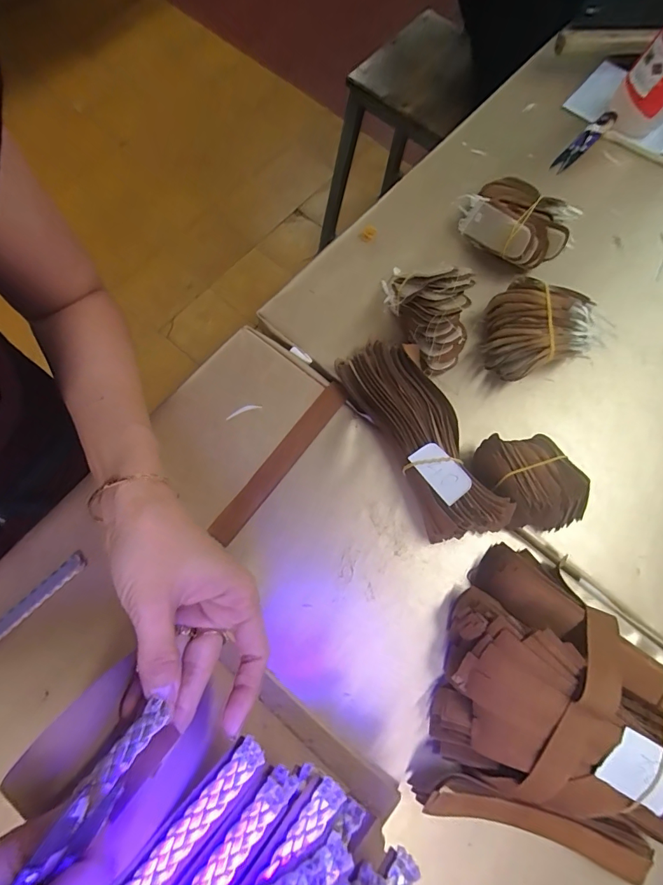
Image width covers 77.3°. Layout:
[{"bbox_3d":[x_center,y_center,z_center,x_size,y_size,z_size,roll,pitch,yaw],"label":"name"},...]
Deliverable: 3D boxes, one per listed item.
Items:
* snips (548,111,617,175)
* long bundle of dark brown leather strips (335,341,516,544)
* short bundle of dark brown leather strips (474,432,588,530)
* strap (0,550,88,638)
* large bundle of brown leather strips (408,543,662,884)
[{"bbox_3d":[0.285,-0.340,0.470,0.088,0.013,0.019,-42,76,10],"label":"snips"},{"bbox_3d":[0.074,-0.005,0.349,0.062,0.046,0.181,-27,77,-9],"label":"long bundle of dark brown leather strips"},{"bbox_3d":[0.159,0.033,0.340,0.061,0.055,0.089,-36,79,-11],"label":"short bundle of dark brown leather strips"},{"bbox_3d":[-0.249,0.139,0.316,0.015,0.007,0.142,44,78,9],"label":"strap"},{"bbox_3d":[0.164,0.180,0.283,0.172,0.066,0.186,18,75,3],"label":"large bundle of brown leather strips"}]

